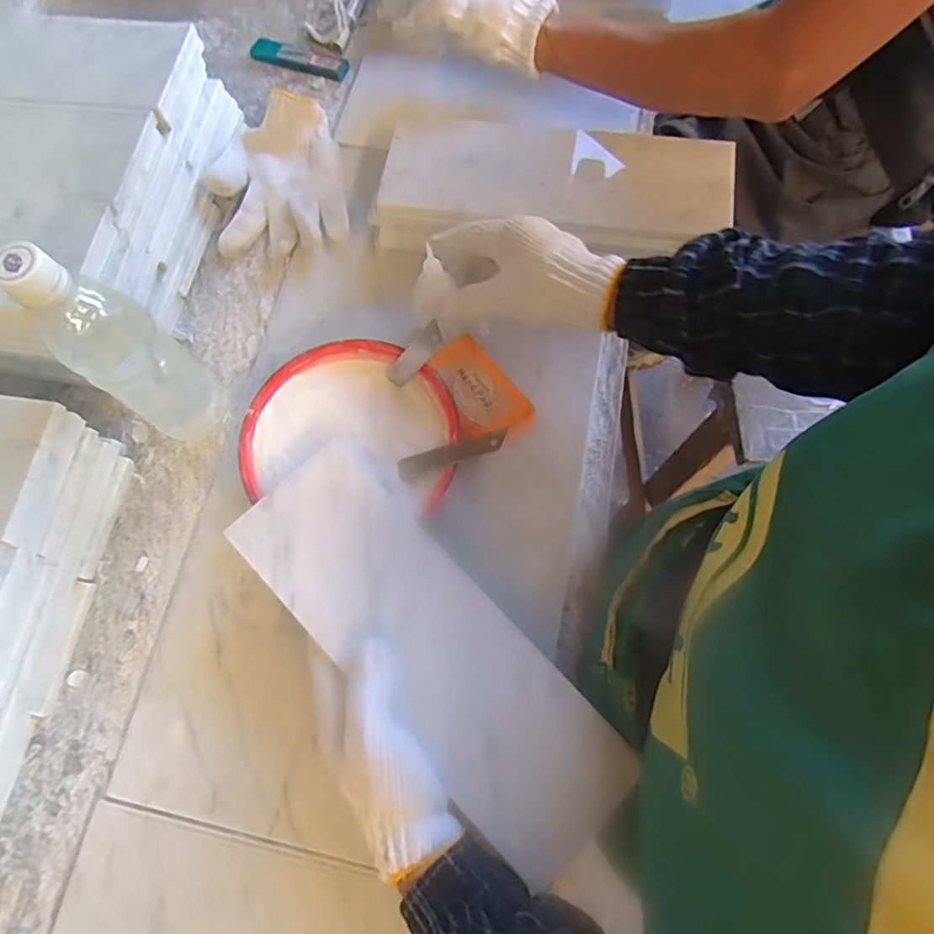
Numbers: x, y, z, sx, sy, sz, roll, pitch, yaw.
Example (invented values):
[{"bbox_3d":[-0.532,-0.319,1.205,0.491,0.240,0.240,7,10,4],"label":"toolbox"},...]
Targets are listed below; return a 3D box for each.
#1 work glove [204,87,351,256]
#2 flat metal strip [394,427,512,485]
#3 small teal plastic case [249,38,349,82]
[{"bbox_3d":[-0.184,-0.285,0.547,0.121,0.036,0.165,-8,72,-1],"label":"work glove"},{"bbox_3d":[-0.011,-0.008,0.422,0.089,0.009,0.016,-18,72,16],"label":"flat metal strip"},{"bbox_3d":[-0.187,-0.451,0.620,0.114,0.014,0.028,22,74,8],"label":"small teal plastic case"}]

